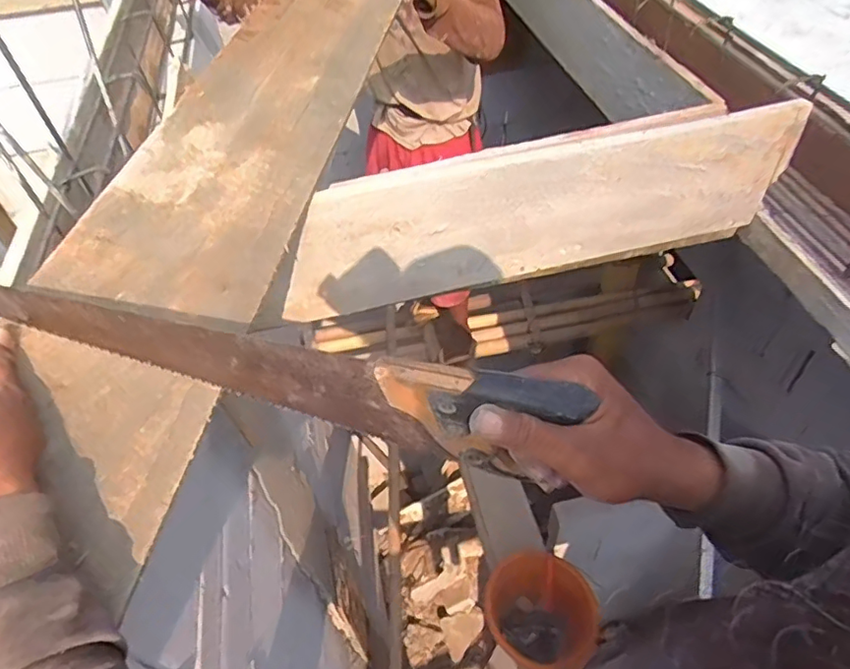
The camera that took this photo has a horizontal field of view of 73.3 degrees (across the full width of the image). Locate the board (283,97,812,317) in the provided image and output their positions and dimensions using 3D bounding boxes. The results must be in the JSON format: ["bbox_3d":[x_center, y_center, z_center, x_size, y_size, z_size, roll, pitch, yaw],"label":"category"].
[{"bbox_3d":[0.153,-0.154,0.733,0.655,0.194,0.030,-13,49,-5],"label":"board"}]

